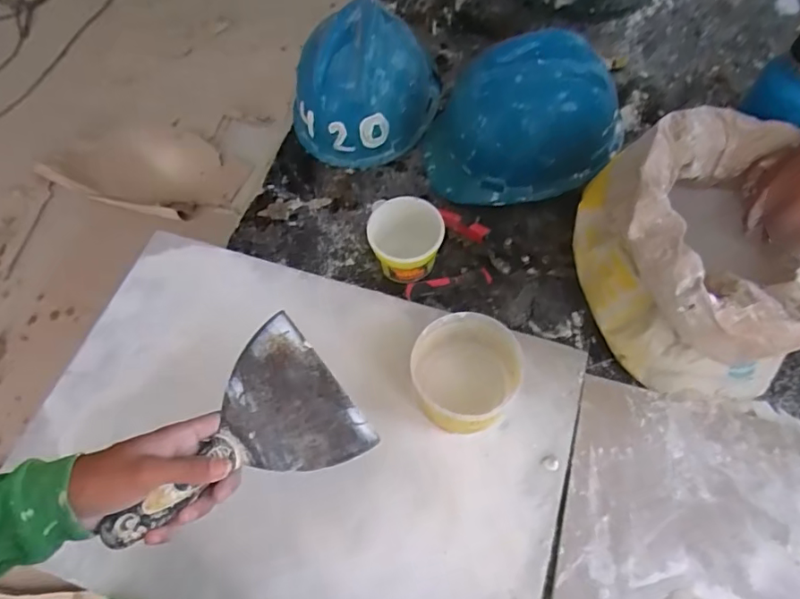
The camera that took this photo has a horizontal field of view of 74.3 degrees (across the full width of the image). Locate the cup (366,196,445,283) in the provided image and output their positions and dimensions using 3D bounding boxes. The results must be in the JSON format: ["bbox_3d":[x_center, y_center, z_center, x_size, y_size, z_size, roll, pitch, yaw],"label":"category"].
[{"bbox_3d":[0.009,-0.070,0.676,0.088,0.074,0.092,-1,63,3],"label":"cup"}]

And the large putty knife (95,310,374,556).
[{"bbox_3d":[-0.141,0.124,0.442,0.205,0.026,0.137,-35,83,-26],"label":"large putty knife"}]

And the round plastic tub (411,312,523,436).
[{"bbox_3d":[0.077,0.084,0.588,0.115,0.080,0.113,-1,63,3],"label":"round plastic tub"}]

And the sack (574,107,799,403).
[{"bbox_3d":[0.335,-0.042,0.563,0.244,0.214,0.245,-20,63,-7],"label":"sack"}]

